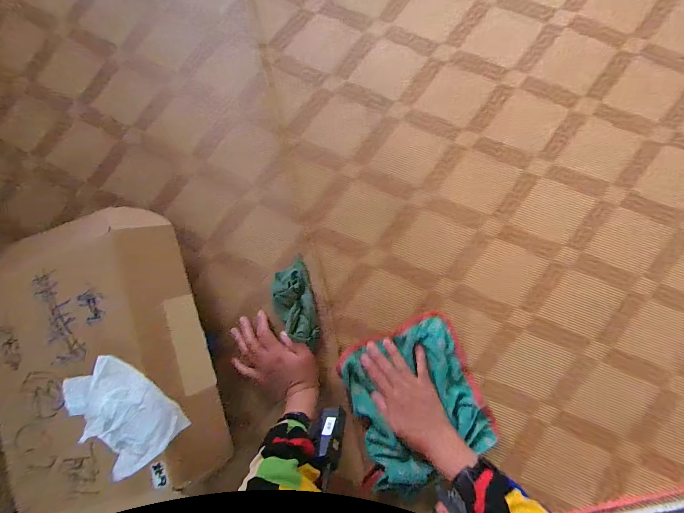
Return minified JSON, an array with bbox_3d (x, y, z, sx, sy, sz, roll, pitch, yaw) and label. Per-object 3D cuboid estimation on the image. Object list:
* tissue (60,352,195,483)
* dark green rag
[{"bbox_3d":[-0.293,0.204,0.430,0.152,0.019,0.112,42,91,4],"label":"tissue"},{"bbox_3d":[-0.075,0.078,0.523,0.063,0.019,0.135,-17,80,3],"label":"dark green rag"}]

